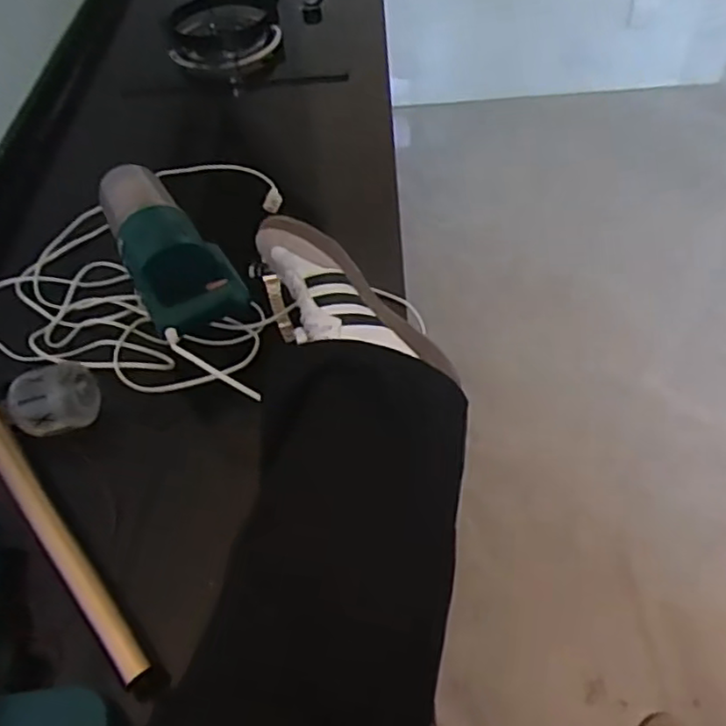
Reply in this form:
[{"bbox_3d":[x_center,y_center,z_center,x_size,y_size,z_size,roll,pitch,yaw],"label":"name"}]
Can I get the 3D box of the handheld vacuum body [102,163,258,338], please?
[{"bbox_3d":[-0.244,-0.153,0.811,0.102,0.093,0.320,-26,53,-15],"label":"handheld vacuum body"}]

